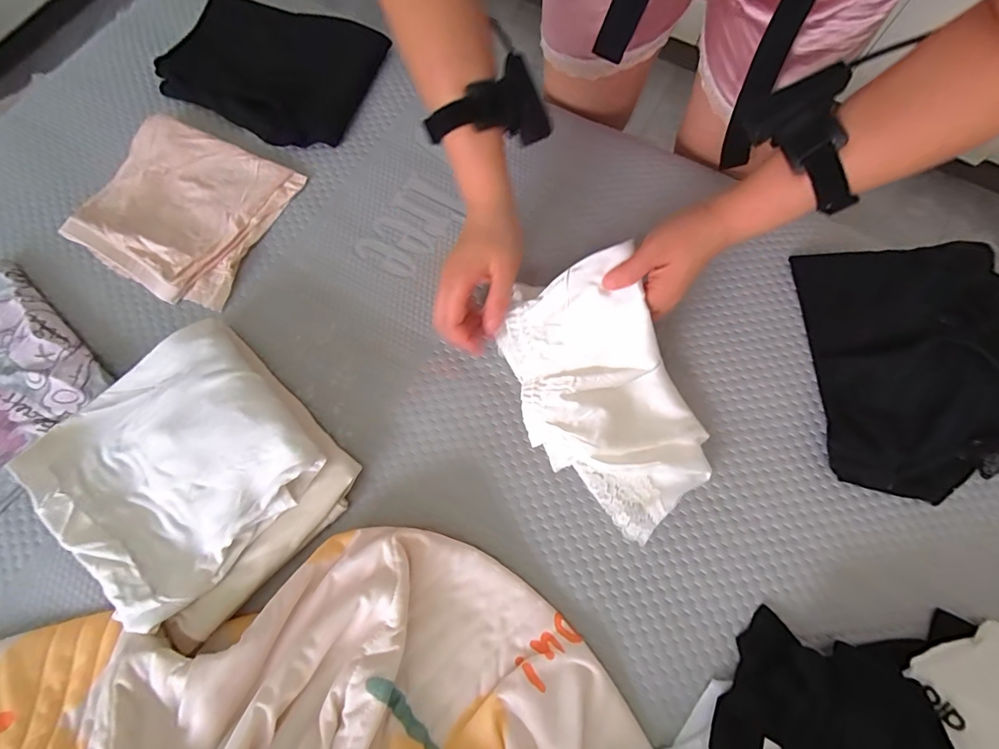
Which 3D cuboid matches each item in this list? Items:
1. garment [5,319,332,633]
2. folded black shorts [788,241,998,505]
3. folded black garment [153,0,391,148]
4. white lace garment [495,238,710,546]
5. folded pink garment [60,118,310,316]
[{"bbox_3d":[-0.280,0.069,0.394,0.200,0.024,0.200,-43,78,-12],"label":"garment"},{"bbox_3d":[0.440,-0.011,0.470,0.228,0.046,0.263,-2,73,-1],"label":"folded black shorts"},{"bbox_3d":[-0.302,-0.415,0.602,0.264,0.024,0.219,19,74,5],"label":"folded black garment"},{"bbox_3d":[0.100,0.017,0.412,0.141,0.093,0.236,-29,76,-9],"label":"white lace garment"},{"bbox_3d":[-0.373,-0.195,0.529,0.203,0.030,0.203,20,74,5],"label":"folded pink garment"}]

